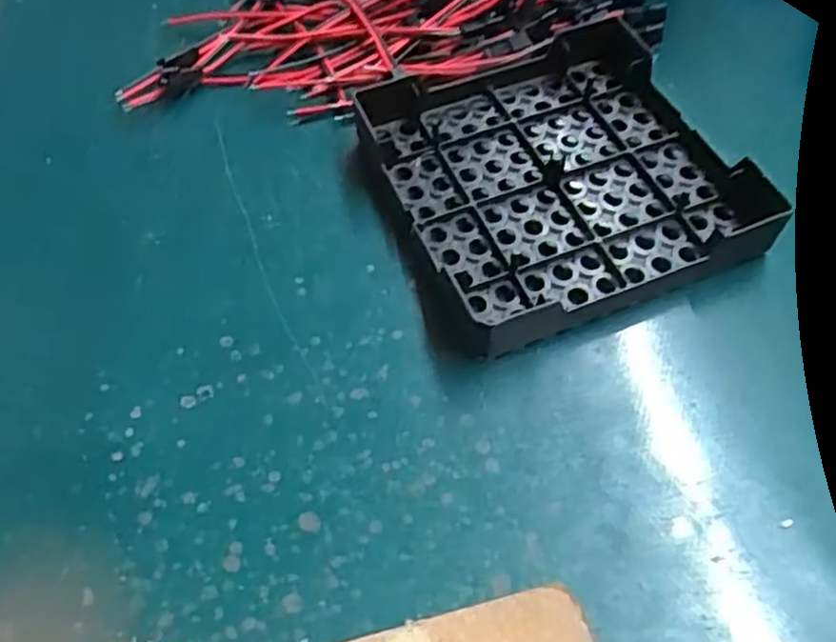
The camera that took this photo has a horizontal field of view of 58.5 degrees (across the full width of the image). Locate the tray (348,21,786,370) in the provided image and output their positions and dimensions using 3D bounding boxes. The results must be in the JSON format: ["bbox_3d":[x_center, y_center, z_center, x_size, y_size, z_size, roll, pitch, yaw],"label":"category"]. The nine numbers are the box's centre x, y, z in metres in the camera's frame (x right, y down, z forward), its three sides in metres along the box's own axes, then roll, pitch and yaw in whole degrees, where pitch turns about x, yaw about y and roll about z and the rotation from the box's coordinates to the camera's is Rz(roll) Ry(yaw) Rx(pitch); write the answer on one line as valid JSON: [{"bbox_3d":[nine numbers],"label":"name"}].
[{"bbox_3d":[0.047,-0.055,0.271,0.112,0.023,0.120,-20,58,-10],"label":"tray"}]

